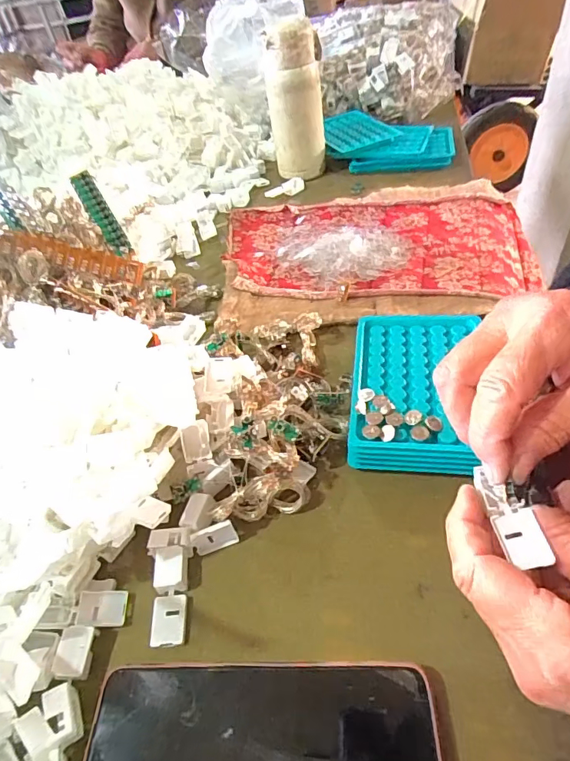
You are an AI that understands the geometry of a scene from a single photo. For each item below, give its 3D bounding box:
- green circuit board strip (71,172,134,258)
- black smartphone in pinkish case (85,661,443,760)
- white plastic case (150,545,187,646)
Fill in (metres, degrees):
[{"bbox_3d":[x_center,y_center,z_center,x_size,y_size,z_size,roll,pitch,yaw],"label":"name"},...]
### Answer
[{"bbox_3d":[-0.183,-0.166,0.465,0.019,0.013,0.121,-28,69,-19],"label":"green circuit board strip"},{"bbox_3d":[-0.013,0.173,0.214,0.164,0.011,0.076,-1,49,4],"label":"black smartphone in pinkish case"},{"bbox_3d":[-0.069,0.127,0.278,0.019,0.013,0.053,-9,46,1],"label":"white plastic case"}]

